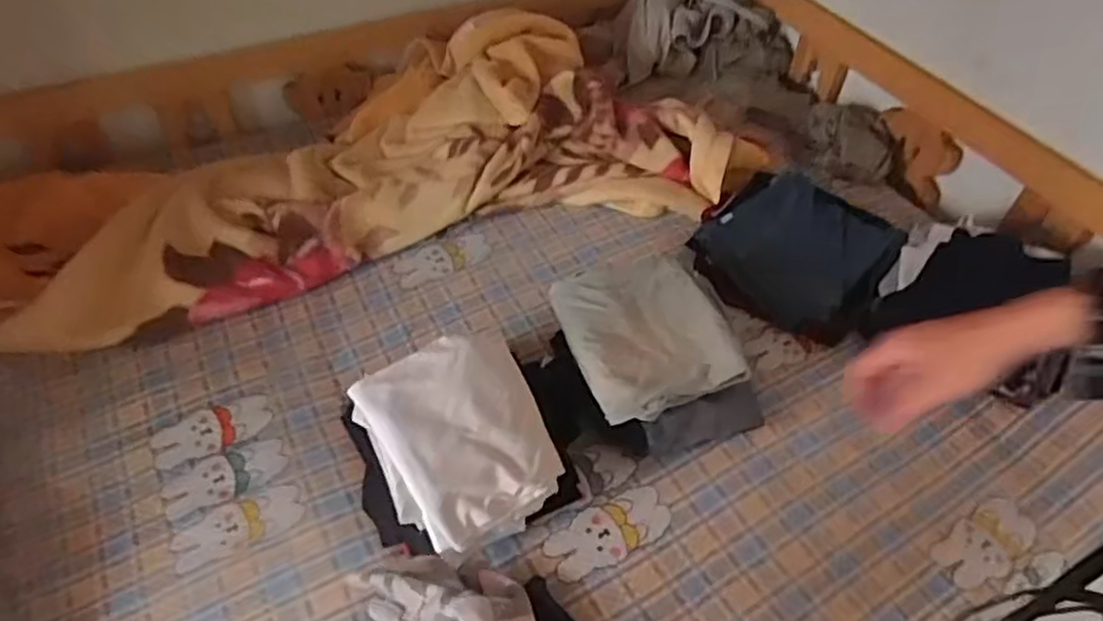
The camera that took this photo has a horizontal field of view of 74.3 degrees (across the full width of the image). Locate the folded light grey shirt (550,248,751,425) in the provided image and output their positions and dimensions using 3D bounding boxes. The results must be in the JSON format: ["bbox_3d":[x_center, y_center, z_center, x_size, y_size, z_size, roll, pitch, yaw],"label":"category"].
[{"bbox_3d":[0.155,0.030,1.159,0.250,0.033,0.279,-13,51,-14],"label":"folded light grey shirt"}]

